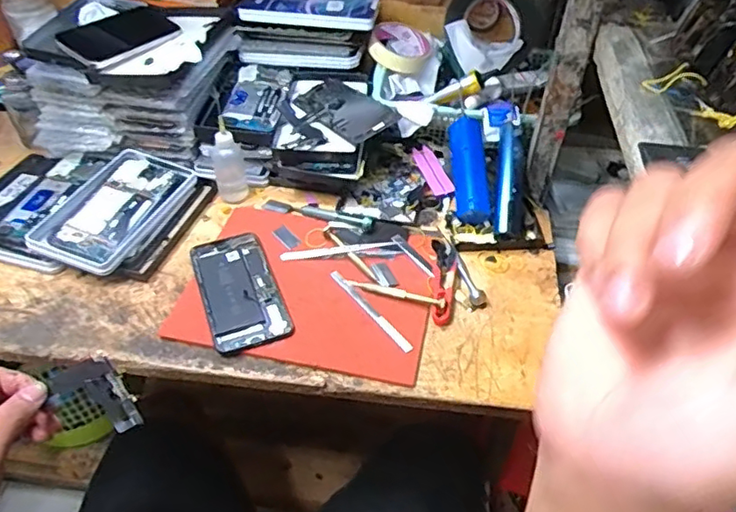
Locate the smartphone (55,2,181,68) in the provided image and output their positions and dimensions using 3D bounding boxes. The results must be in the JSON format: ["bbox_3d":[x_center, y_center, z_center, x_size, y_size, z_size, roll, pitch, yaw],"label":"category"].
[{"bbox_3d":[-0.313,-0.285,0.746,0.091,0.012,0.165,35,48,15],"label":"smartphone"}]

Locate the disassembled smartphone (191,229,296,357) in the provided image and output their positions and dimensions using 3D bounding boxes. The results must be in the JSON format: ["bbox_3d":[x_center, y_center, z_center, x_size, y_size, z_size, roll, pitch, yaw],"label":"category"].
[{"bbox_3d":[-0.134,0.034,0.614,0.079,0.010,0.155,-16,48,-16],"label":"disassembled smartphone"}]

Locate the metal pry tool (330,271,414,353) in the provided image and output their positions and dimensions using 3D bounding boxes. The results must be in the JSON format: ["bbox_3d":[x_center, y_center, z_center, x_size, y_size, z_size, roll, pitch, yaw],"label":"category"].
[{"bbox_3d":[0.001,0.055,0.601,0.015,0.010,0.124,-29,53,-25],"label":"metal pry tool"}]

